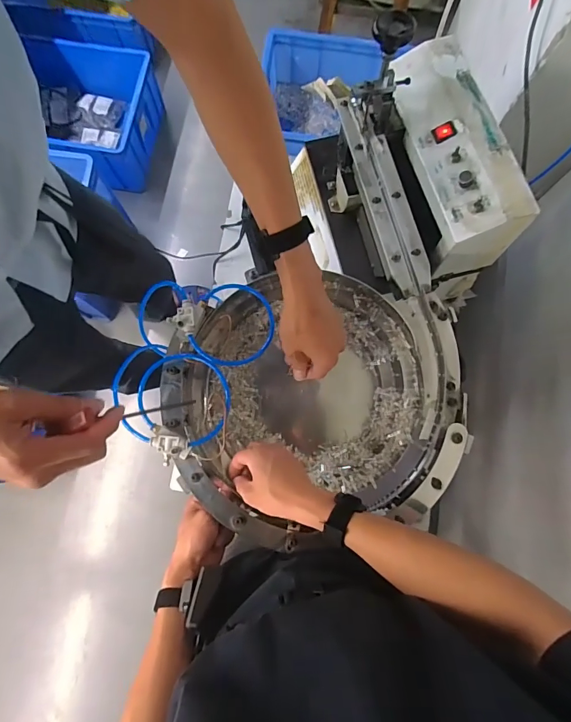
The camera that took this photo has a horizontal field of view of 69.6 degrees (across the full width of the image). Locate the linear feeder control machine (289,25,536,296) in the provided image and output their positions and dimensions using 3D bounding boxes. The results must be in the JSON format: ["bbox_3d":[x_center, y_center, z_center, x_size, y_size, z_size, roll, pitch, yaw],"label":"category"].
[{"bbox_3d":[0.186,-0.299,0.715,0.269,0.223,0.398,-18,80,-4],"label":"linear feeder control machine"}]

